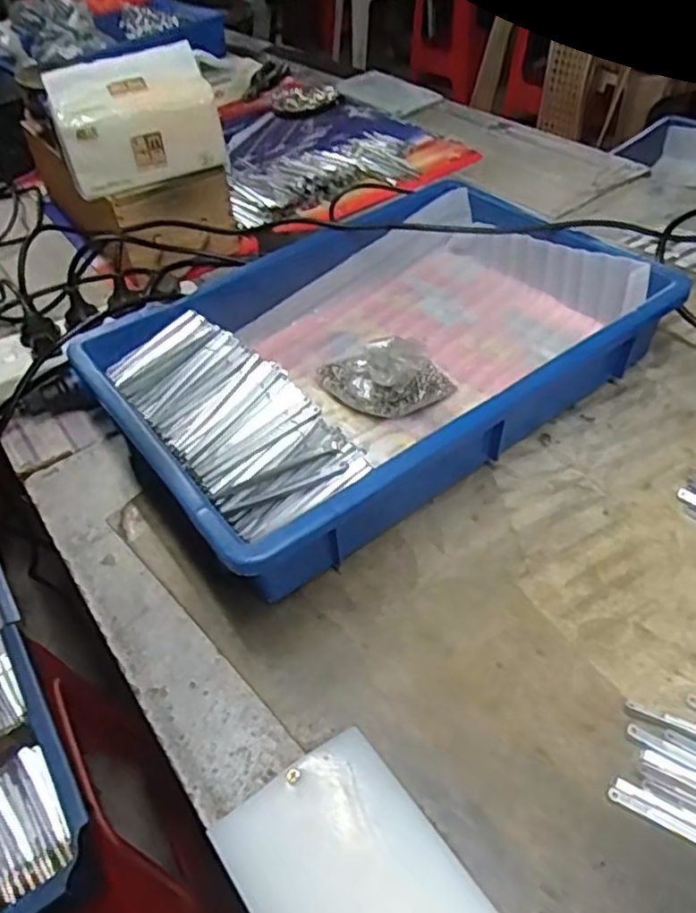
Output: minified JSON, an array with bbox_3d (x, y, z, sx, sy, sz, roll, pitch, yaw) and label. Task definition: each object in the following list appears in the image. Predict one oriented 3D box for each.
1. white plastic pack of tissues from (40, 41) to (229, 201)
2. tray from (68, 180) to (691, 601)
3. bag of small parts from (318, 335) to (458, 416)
[{"bbox_3d":[-0.208,-0.331,0.658,0.152,0.106,0.054,-24,48,-16],"label":"white plastic pack of tissues"},{"bbox_3d":[0.023,-0.089,0.559,0.422,0.093,0.284,-31,50,-22],"label":"tray"},{"bbox_3d":[0.027,-0.072,0.542,0.114,0.066,0.048,6,47,12],"label":"bag of small parts"}]

